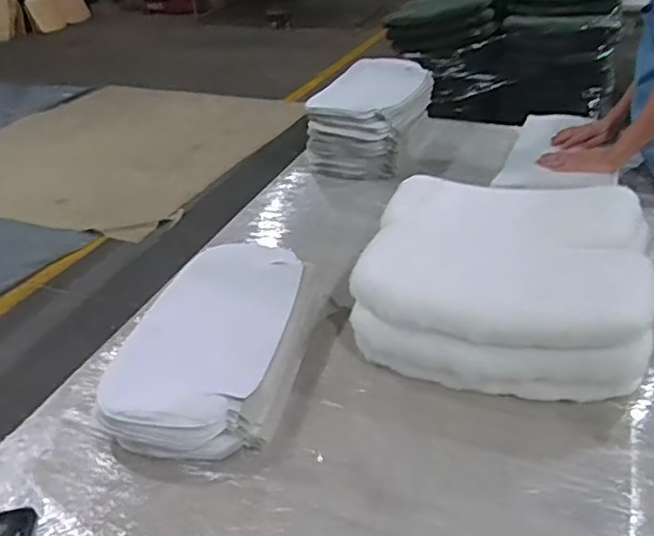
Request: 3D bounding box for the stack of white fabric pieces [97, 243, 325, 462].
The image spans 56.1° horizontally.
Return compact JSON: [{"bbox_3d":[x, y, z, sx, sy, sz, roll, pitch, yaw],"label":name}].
[{"bbox_3d":[-0.190,0.122,1.070,0.305,0.108,0.484,2,34,10],"label":"stack of white fabric pieces"}]

